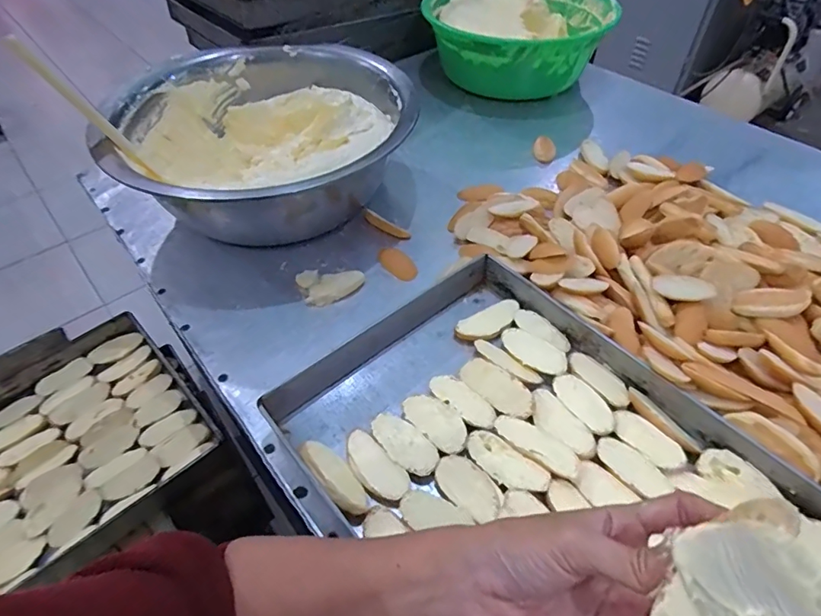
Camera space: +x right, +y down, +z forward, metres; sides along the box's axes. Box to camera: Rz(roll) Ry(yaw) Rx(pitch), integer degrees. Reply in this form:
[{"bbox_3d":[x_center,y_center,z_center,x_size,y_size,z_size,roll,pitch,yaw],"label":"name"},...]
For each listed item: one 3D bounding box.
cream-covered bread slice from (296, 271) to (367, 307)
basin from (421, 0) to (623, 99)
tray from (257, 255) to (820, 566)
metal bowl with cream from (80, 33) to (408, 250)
[{"bbox_3d":[-0.117,-0.037,0.710,0.092,0.014,0.067,-22,53,-16],"label":"cream-covered bread slice"},{"bbox_3d":[0.243,-0.619,1.118,0.399,0.183,0.381,-1,50,1],"label":"basin"},{"bbox_3d":[0.170,0.206,0.463,0.361,0.048,0.619,-33,54,-24],"label":"tray"},{"bbox_3d":[-0.216,-0.267,0.809,0.444,0.204,0.462,-1,50,1],"label":"metal bowl with cream"}]

